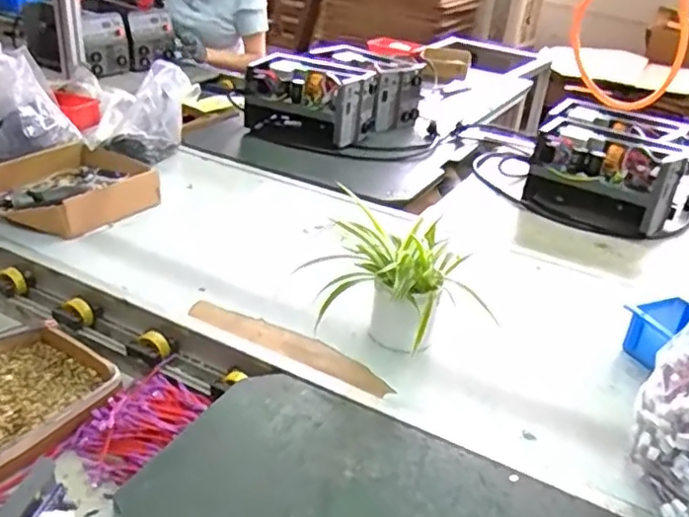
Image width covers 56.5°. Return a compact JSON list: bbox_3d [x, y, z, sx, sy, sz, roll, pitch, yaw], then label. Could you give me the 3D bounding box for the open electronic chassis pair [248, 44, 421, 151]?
[{"bbox_3d":[-0.010,-0.427,1.696,0.318,0.187,0.428,20,33,24],"label":"open electronic chassis pair"}]

